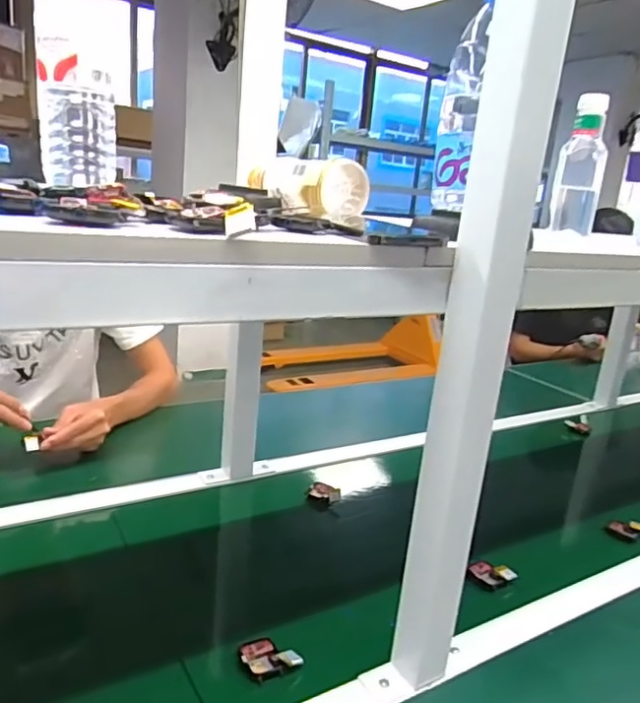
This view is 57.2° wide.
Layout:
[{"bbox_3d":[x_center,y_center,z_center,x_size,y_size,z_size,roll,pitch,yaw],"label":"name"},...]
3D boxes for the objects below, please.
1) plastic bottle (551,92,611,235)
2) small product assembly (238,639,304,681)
[{"bbox_3d":[0.396,-0.281,0.887,0.067,0.190,0.056,12,17,20],"label":"plastic bottle"},{"bbox_3d":[-0.050,0.301,0.581,0.054,0.017,0.043,-2,18,-24],"label":"small product assembly"}]

